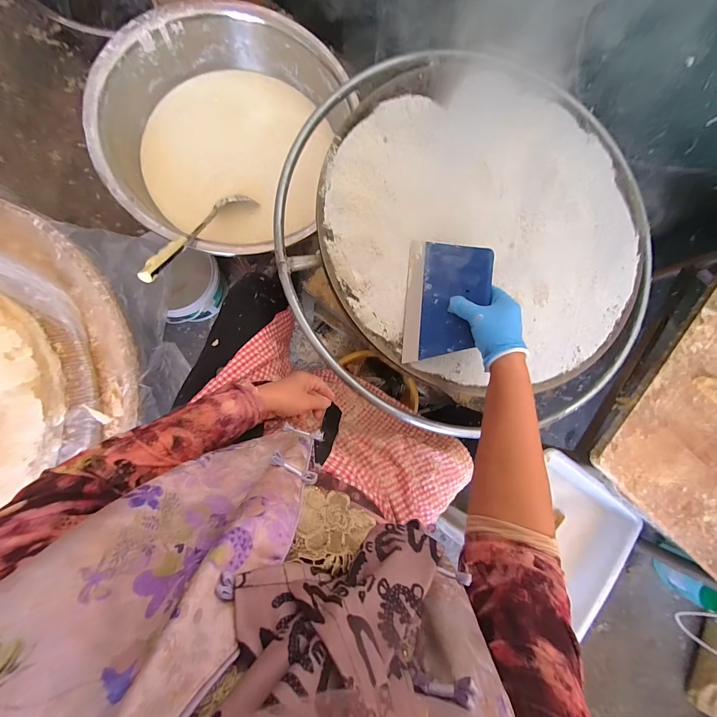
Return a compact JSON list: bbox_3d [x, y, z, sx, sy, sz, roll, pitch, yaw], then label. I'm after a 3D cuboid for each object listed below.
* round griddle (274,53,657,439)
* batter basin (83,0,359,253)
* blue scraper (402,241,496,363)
[{"bbox_3d":[0.209,-0.213,0.552,0.684,0.054,0.632,1,86,-7],"label":"round griddle"},{"bbox_3d":[-0.307,-0.497,0.741,0.479,0.203,0.522,1,86,-7],"label":"batter basin"},{"bbox_3d":[0.132,-0.090,0.470,0.124,0.010,0.183,2,83,27],"label":"blue scraper"}]

